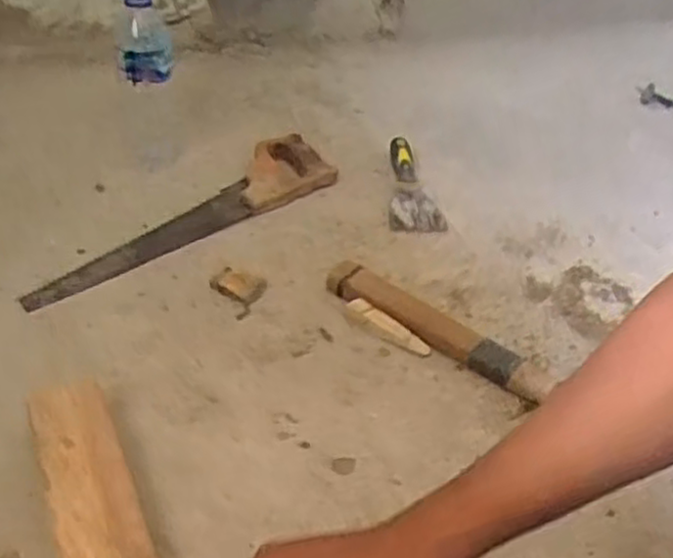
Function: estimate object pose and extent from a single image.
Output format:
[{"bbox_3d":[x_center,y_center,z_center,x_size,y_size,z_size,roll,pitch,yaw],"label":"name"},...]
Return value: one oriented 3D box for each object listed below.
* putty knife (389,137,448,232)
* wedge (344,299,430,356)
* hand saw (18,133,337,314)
[{"bbox_3d":[0.095,-0.128,1.004,0.075,0.019,0.182,0,54,-10],"label":"putty knife"},{"bbox_3d":[0.050,0.052,0.773,0.099,0.020,0.023,30,43,26],"label":"wedge"},{"bbox_3d":[-0.177,-0.084,0.902,0.103,0.027,0.446,34,45,30],"label":"hand saw"}]

